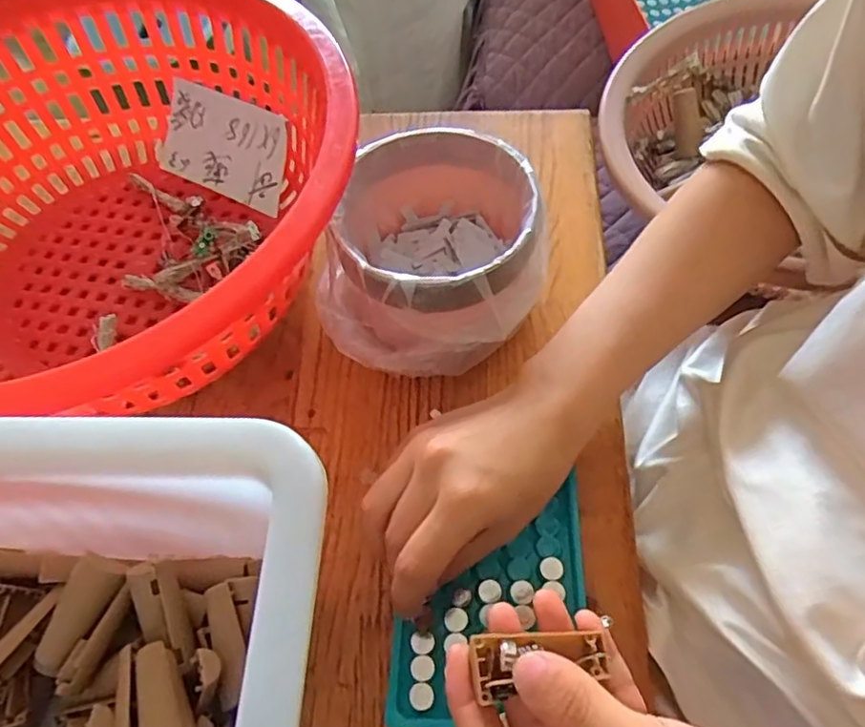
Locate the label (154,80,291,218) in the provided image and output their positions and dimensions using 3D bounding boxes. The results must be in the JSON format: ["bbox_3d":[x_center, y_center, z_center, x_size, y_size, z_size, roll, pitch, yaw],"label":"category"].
[{"bbox_3d":[-0.155,-0.160,0.463,0.119,0.065,0.008,25,19,17],"label":"label"}]

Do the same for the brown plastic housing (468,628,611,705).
[{"bbox_3d":[0.038,0.105,0.227,0.047,0.007,0.019,0,48,-17],"label":"brown plastic housing"}]

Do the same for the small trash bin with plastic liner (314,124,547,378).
[{"bbox_3d":[-0.001,-0.066,0.370,0.122,0.086,0.116,-2,58,3],"label":"small trash bin with plastic liner"}]

